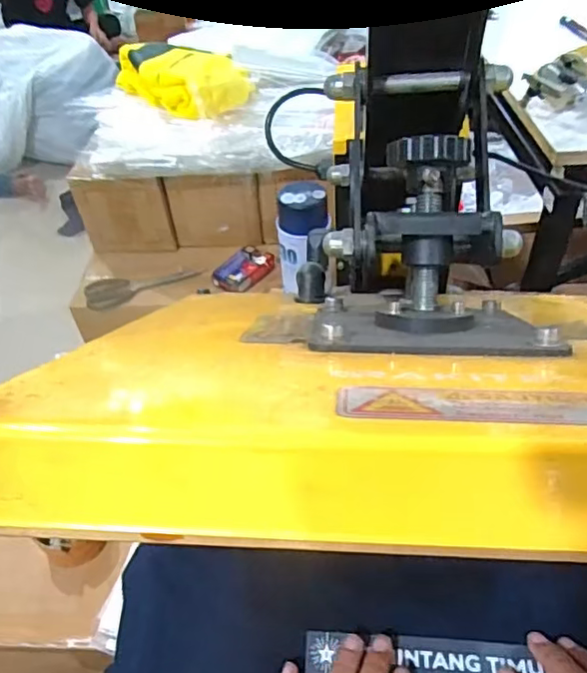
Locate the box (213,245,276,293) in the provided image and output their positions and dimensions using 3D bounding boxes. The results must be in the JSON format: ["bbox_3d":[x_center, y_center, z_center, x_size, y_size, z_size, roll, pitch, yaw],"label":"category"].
[{"bbox_3d":[-0.078,-0.113,0.957,0.064,0.027,0.099,24,52,26],"label":"box"}]

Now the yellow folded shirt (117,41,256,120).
[{"bbox_3d":[-0.184,-0.416,0.937,0.224,0.060,0.130,27,53,28],"label":"yellow folded shirt"}]

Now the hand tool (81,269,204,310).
[{"bbox_3d":[-0.249,-0.083,0.972,0.184,0.015,0.087,-10,46,-18],"label":"hand tool"}]

